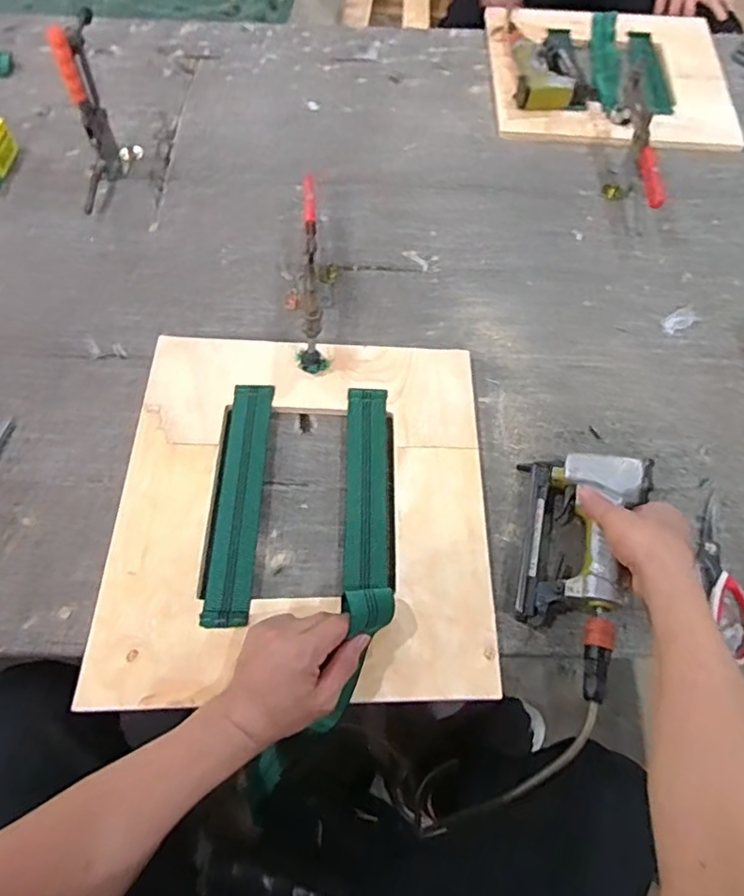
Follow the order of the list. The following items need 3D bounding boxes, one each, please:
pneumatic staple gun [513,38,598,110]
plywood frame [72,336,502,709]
[{"bbox_3d":[0.327,-0.684,1.043,0.144,0.048,0.203,0,61,-2],"label":"pneumatic staple gun"},{"bbox_3d":[-0.075,0.054,0.635,0.397,0.015,0.419,2,62,-1],"label":"plywood frame"}]

